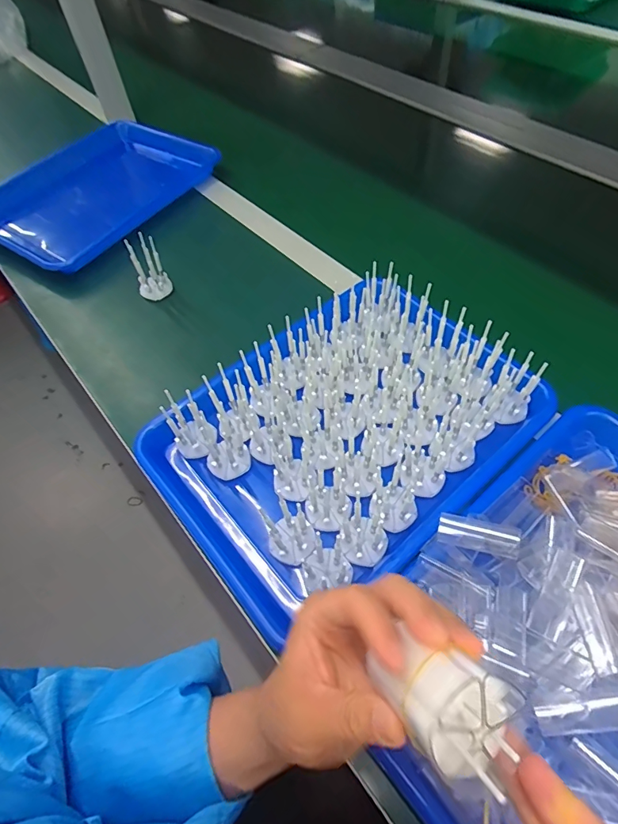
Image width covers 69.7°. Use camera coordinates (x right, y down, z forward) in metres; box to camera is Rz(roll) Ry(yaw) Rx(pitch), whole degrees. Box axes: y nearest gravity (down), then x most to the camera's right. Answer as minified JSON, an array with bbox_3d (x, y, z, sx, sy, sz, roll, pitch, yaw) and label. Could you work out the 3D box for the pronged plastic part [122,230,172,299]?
[{"bbox_3d":[-0.193,-0.172,0.531,0.037,0.076,0.026,-21,57,-10],"label":"pronged plastic part"}]

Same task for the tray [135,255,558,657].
[{"bbox_3d":[0.037,0.003,0.406,0.334,0.063,0.239,-36,61,-18],"label":"tray"}]

